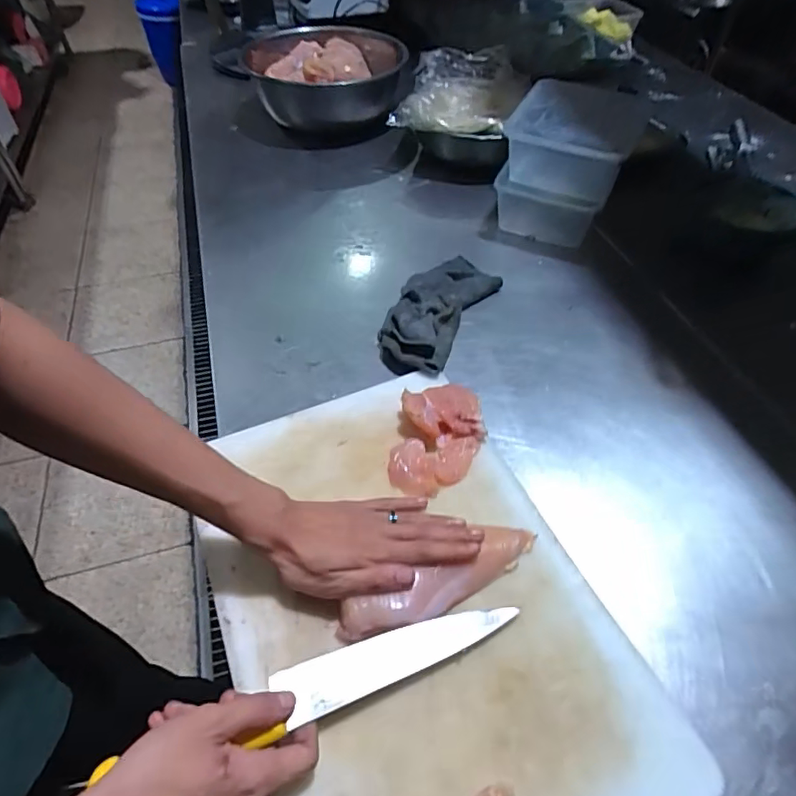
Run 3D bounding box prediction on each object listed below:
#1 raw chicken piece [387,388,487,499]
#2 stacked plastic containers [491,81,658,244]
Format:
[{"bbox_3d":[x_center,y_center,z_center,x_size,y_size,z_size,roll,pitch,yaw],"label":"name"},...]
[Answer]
[{"bbox_3d":[0.042,0.035,0.539,0.089,0.032,0.131,9,50,9],"label":"raw chicken piece"},{"bbox_3d":[0.250,-0.351,0.792,0.158,0.161,0.159,21,53,18],"label":"stacked plastic containers"}]

